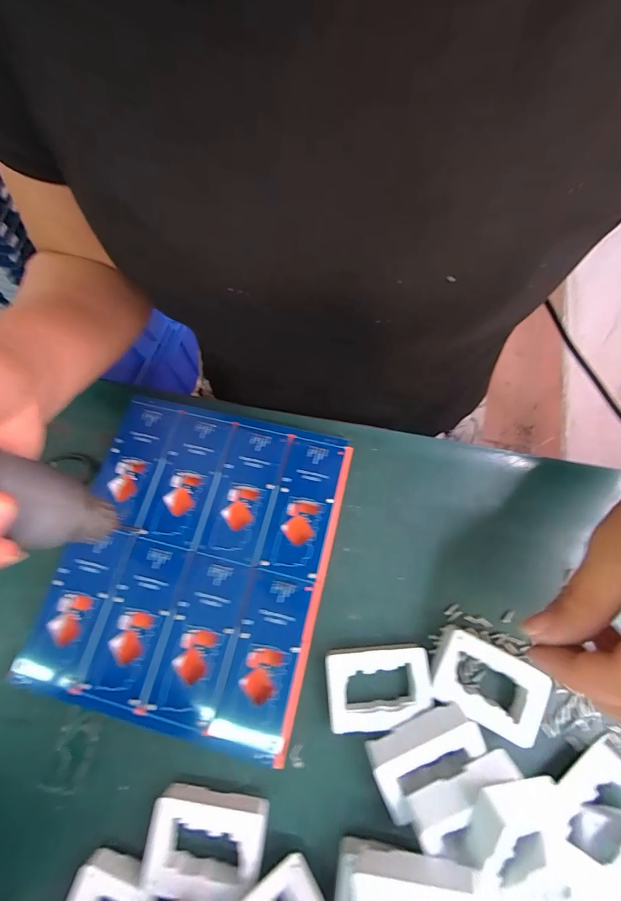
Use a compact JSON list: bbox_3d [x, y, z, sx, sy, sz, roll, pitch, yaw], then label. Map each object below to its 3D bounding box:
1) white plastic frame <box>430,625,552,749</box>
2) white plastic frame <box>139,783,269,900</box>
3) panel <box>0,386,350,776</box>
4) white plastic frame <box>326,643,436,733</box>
[{"bbox_3d":[0.099,0.132,0.211,0.059,0.018,0.039,26,74,10],"label":"white plastic frame"},{"bbox_3d":[-0.054,0.205,0.195,0.058,0.014,0.040,6,72,4],"label":"white plastic frame"},{"bbox_3d":[-0.071,0.066,0.242,0.160,0.030,0.182,12,68,7],"label":"panel"},{"bbox_3d":[0.039,0.135,0.216,0.058,0.015,0.039,-6,71,0],"label":"white plastic frame"}]

